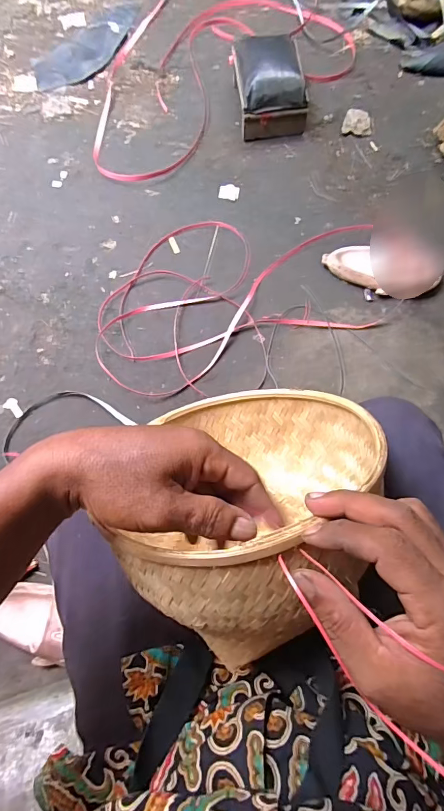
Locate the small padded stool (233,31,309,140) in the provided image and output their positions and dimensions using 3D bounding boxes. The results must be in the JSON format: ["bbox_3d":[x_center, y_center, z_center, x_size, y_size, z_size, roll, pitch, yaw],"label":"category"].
[{"bbox_3d":[0.130,-0.869,1.113,0.178,0.155,0.202,-9,76,-1],"label":"small padded stool"}]

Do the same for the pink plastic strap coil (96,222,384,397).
[{"bbox_3d":[0.021,-0.283,0.997,0.700,0.049,0.429,-22,77,-4],"label":"pink plastic strap coil"}]

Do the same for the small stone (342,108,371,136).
[{"bbox_3d":[0.387,-0.809,1.161,0.077,0.026,0.071,8,76,3],"label":"small stone"}]

